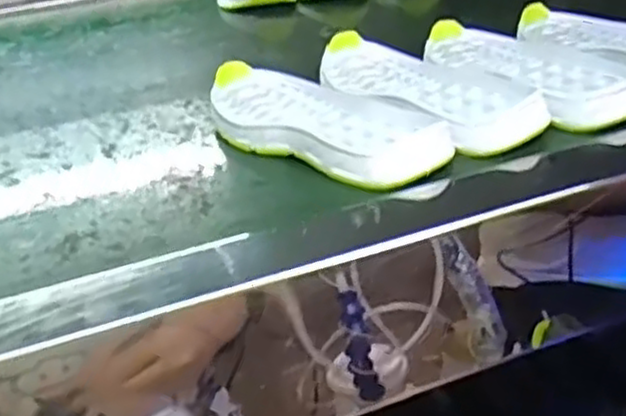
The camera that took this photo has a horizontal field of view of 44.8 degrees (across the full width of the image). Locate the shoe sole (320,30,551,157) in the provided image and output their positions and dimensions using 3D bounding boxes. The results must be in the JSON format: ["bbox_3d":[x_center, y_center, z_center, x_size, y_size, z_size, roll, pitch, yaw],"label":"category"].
[{"bbox_3d":[0.075,-0.080,0.485,0.090,0.038,0.180,-17,25,-24],"label":"shoe sole"}]

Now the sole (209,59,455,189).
[{"bbox_3d":[-0.002,-0.055,0.450,0.080,0.030,0.179,-18,26,-27],"label":"sole"}]

